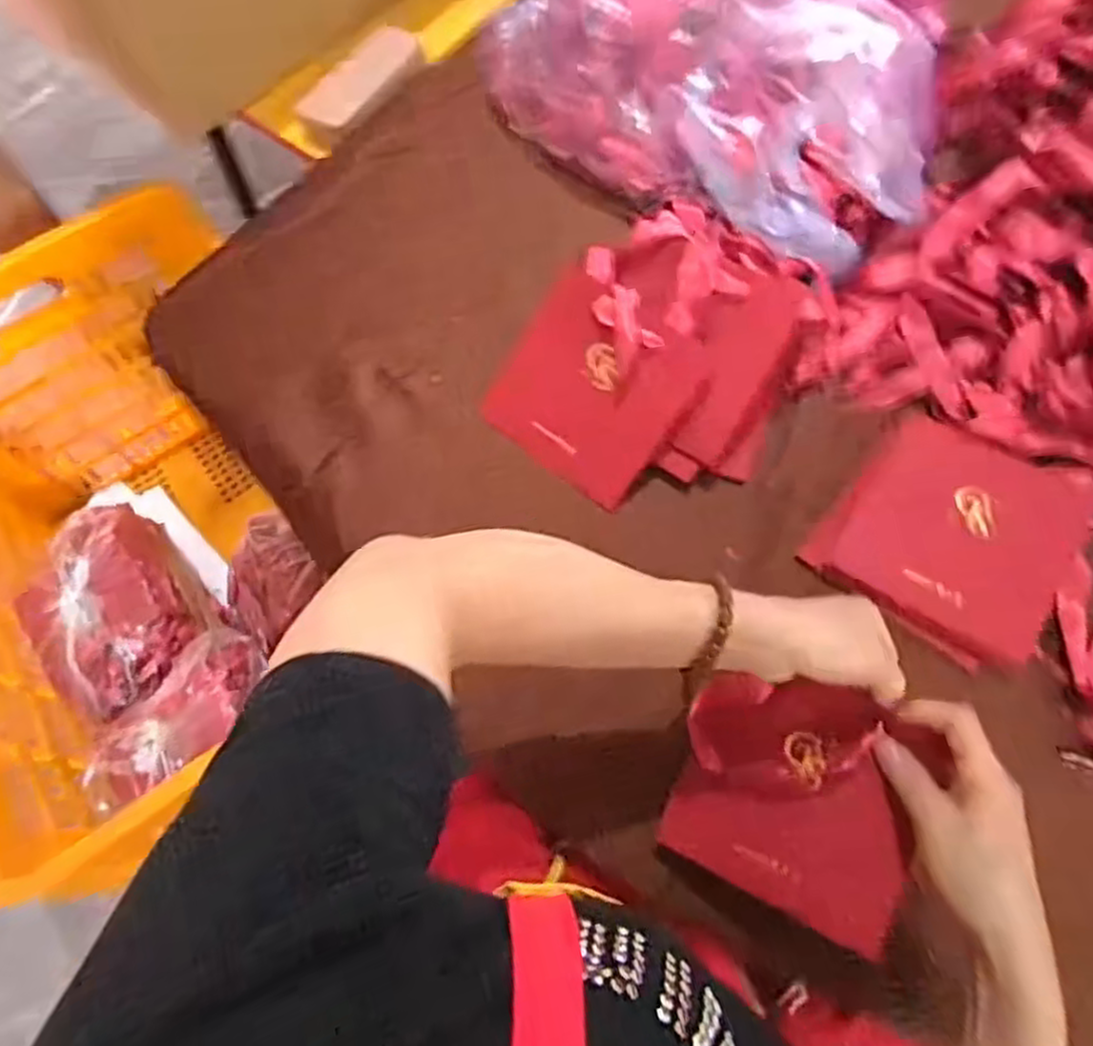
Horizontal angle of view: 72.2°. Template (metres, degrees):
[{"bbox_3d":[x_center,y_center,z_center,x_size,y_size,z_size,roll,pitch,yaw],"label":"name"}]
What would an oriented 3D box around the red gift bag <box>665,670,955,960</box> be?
[{"bbox_3d":[0.149,0.165,0.454,0.138,0.022,0.131,18,88,24],"label":"red gift bag"}]

